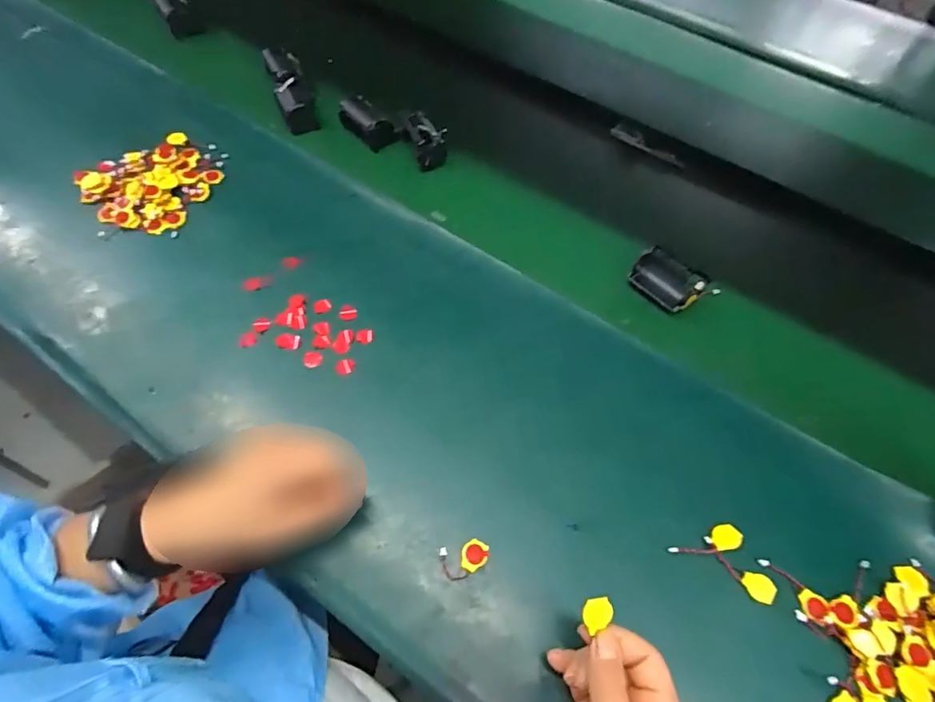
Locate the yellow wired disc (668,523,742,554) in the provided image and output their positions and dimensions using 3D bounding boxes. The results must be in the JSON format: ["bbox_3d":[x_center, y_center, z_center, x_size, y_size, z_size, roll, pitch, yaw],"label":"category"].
[{"bbox_3d":[0.195,0.157,0.421,0.063,0.004,0.019,-14,61,-12],"label":"yellow wired disc"}]

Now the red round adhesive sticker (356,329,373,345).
[{"bbox_3d":[-0.101,-0.014,0.508,0.017,0.004,0.015,2,60,-3],"label":"red round adhesive sticker"}]

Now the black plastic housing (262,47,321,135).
[{"bbox_3d":[-0.235,-0.351,0.687,0.041,0.043,0.148,-17,61,-14],"label":"black plastic housing"}]

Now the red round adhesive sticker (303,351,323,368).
[{"bbox_3d":[-0.148,0.008,0.498,0.018,0.004,0.016,-14,62,-12],"label":"red round adhesive sticker"}]

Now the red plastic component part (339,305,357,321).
[{"bbox_3d":[-0.121,-0.038,0.524,0.017,0.004,0.018,2,60,-3],"label":"red plastic component part"}]

